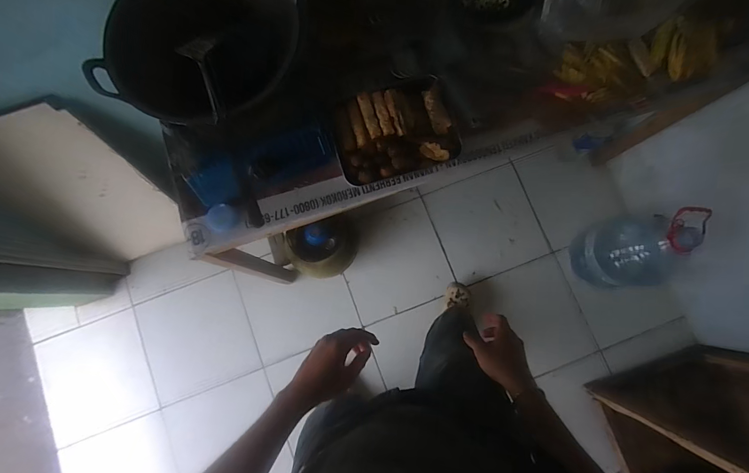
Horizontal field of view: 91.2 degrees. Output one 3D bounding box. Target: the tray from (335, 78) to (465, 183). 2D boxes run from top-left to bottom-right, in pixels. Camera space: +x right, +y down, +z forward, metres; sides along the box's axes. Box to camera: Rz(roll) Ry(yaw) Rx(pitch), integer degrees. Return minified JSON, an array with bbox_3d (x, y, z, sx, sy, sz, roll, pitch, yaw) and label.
[{"bbox_3d":[0.048,-0.225,0.775,0.255,0.035,0.190,-14,80,-2],"label":"tray"}]

